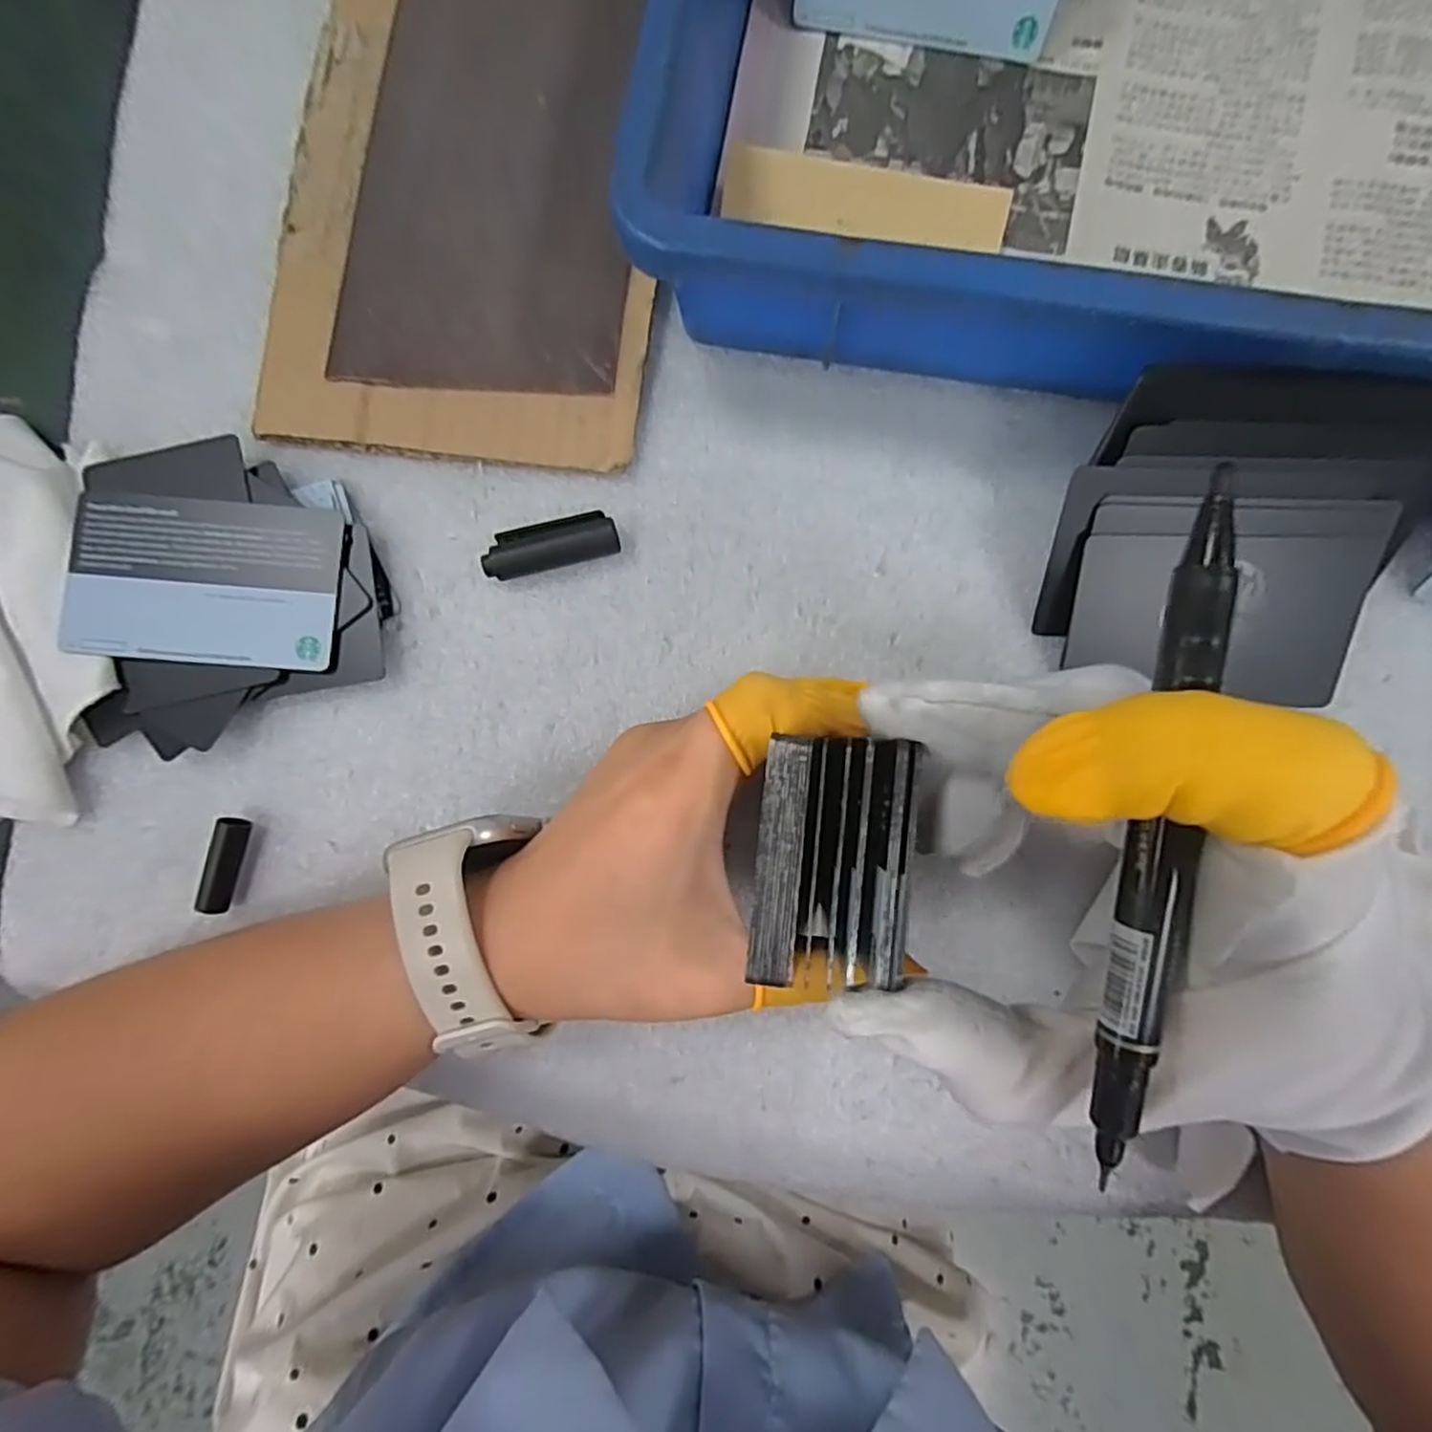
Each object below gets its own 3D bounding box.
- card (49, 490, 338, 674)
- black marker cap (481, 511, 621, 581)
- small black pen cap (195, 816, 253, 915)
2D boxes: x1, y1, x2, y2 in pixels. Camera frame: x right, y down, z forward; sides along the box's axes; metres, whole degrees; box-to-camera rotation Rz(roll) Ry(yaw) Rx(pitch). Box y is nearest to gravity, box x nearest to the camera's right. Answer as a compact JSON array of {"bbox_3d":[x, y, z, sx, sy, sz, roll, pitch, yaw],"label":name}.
[{"bbox_3d":[-0.165,-0.044,0.225,0.081,0.004,0.053,4,85,-5],"label":"card"},{"bbox_3d":[-0.055,-0.058,0.233,0.044,0.011,0.016,-16,87,1],"label":"black marker cap"},{"bbox_3d":[-0.161,0.049,0.229,0.009,0.007,0.031,17,88,3],"label":"small black pen cap"}]

